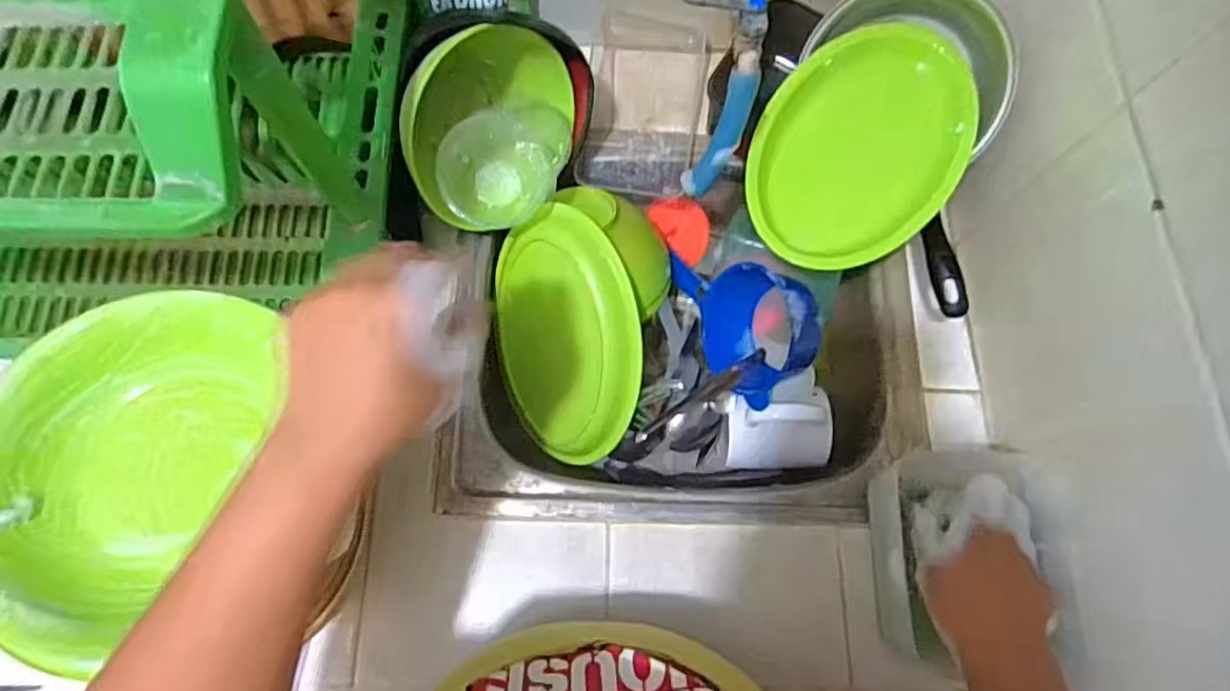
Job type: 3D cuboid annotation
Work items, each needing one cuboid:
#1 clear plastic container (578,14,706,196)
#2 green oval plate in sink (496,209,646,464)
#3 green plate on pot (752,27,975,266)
[{"bbox_3d":[0.029,-0.240,0.672,0.112,0.067,0.159,10,72,1],"label":"clear plastic container"},{"bbox_3d":[-0.046,-0.005,0.618,0.138,0.028,0.231,-6,96,21],"label":"green oval plate in sink"},{"bbox_3d":[0.203,-0.165,0.550,0.161,0.028,0.209,38,91,5],"label":"green plate on pot"}]

